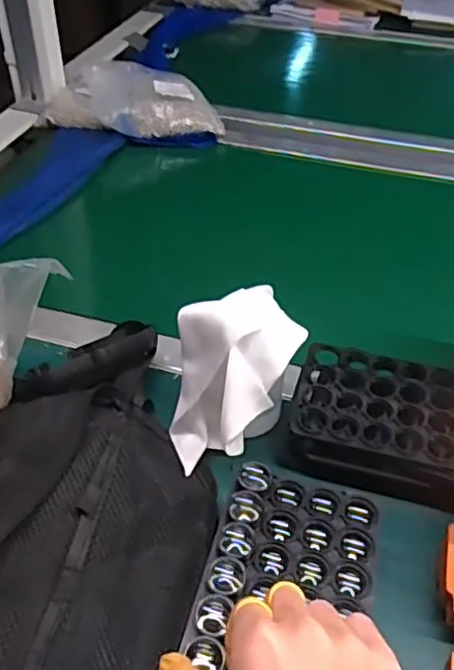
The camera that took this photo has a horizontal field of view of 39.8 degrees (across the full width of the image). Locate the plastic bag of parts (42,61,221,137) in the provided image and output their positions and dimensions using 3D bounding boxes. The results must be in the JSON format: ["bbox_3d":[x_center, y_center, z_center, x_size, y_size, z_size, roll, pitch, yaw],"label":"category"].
[{"bbox_3d":[-0.145,-0.353,0.944,0.235,0.067,0.202,-8,44,-10],"label":"plastic bag of parts"}]

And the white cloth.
[{"bbox_3d":[0.008,0.033,0.480,0.098,0.106,0.098,0,44,-2],"label":"white cloth"}]

